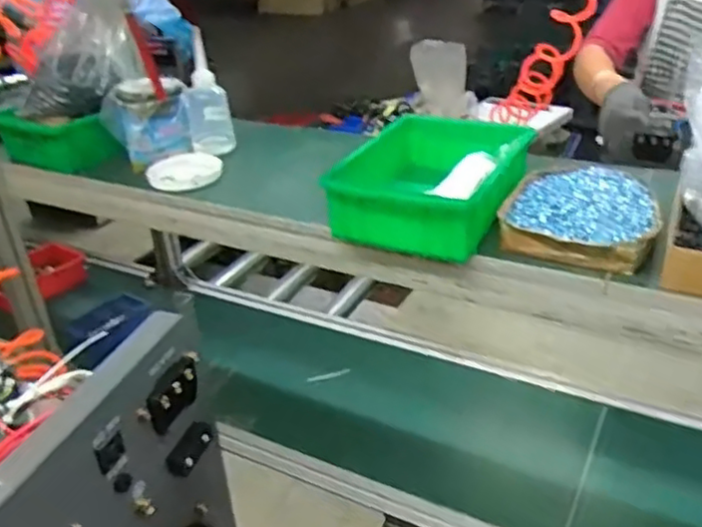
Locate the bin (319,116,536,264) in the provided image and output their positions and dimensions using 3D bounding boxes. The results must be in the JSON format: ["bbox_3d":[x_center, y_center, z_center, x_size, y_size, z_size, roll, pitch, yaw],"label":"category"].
[{"bbox_3d":[0.096,-0.092,0.783,0.186,0.080,0.235,10,33,23],"label":"bin"}]

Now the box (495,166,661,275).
[{"bbox_3d":[0.255,-0.058,0.736,0.149,0.032,0.190,10,33,23],"label":"box"}]

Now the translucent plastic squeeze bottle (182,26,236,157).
[{"bbox_3d":[-0.211,-0.240,0.983,0.063,0.167,0.056,-8,30,-7],"label":"translucent plastic squeeze bottle"}]

